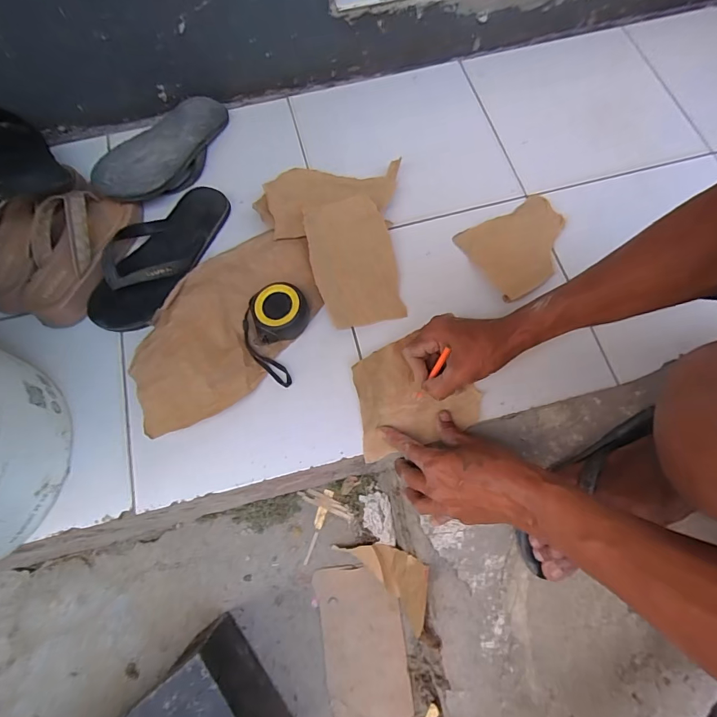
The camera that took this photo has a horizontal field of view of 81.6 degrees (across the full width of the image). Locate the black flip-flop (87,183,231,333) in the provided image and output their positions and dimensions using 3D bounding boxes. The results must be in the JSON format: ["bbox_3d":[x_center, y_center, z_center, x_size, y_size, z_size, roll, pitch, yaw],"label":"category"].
[{"bbox_3d":[-0.274,-0.149,0.570,0.106,0.046,0.245,32,73,13],"label":"black flip-flop"}]

